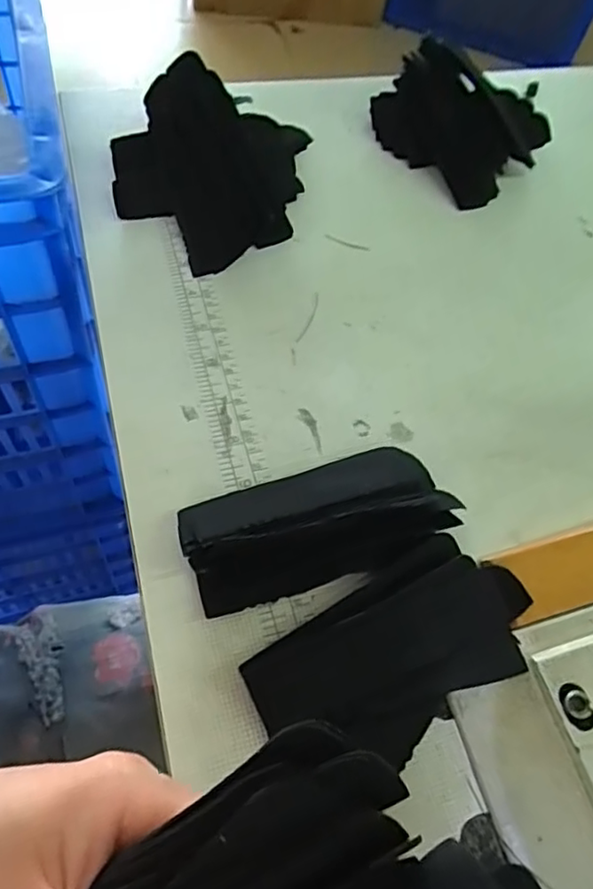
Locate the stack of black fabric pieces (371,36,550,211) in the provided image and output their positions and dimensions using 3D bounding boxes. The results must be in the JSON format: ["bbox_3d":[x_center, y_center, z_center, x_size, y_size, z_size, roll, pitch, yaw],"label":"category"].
[{"bbox_3d":[0.126,-0.242,0.448,0.118,0.041,0.115,-37,70,-25],"label":"stack of black fabric pieces"}]

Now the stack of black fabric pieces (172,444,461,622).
[{"bbox_3d":[0.010,0.033,0.277,0.117,0.026,0.054,-15,63,-16],"label":"stack of black fabric pieces"}]

